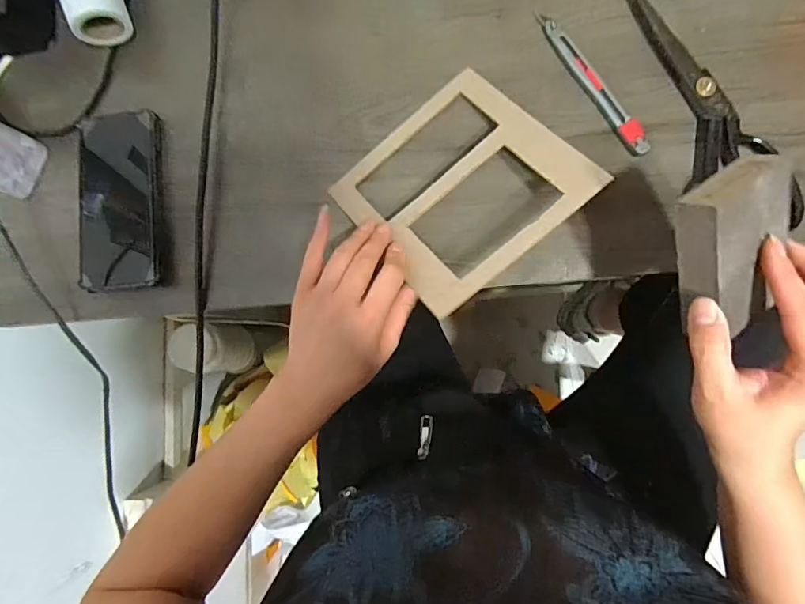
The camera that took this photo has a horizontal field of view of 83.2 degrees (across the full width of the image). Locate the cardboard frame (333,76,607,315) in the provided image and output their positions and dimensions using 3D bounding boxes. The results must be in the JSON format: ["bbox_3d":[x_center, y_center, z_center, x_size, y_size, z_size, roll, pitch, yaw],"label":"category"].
[{"bbox_3d":[0.045,-0.098,0.377,0.166,0.007,0.168,-40,65,0],"label":"cardboard frame"}]

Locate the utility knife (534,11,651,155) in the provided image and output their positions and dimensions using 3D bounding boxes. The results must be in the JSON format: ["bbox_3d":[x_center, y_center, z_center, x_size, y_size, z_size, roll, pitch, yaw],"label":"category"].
[{"bbox_3d":[0.164,-0.190,0.391,0.018,0.013,0.150,-34,84,3],"label":"utility knife"}]

